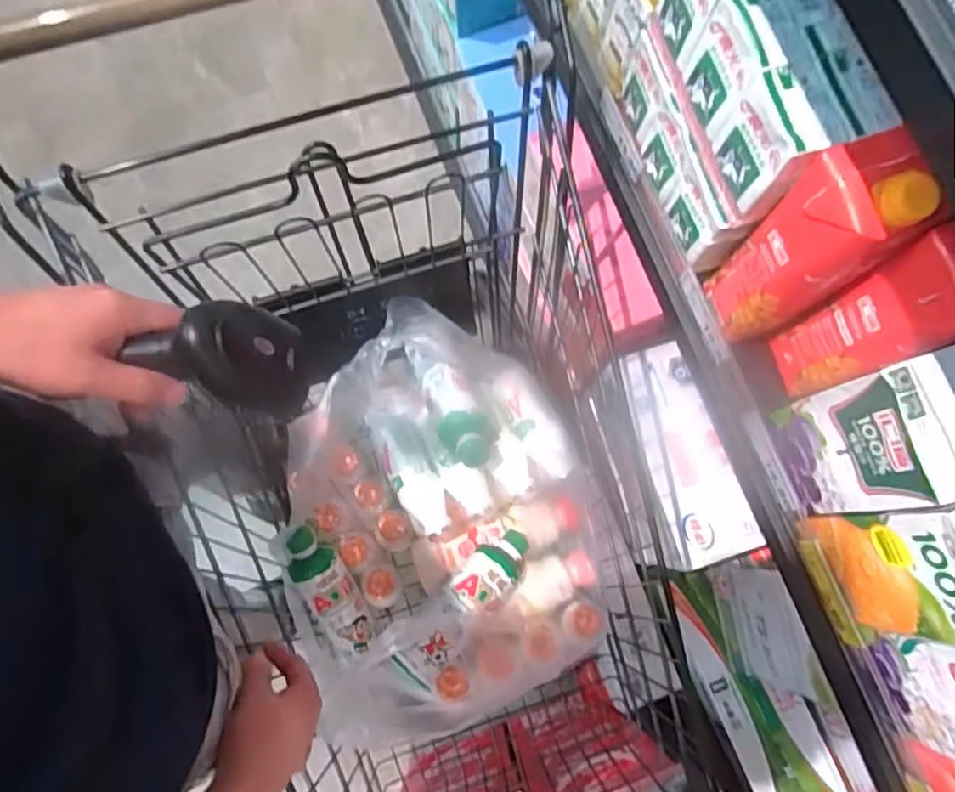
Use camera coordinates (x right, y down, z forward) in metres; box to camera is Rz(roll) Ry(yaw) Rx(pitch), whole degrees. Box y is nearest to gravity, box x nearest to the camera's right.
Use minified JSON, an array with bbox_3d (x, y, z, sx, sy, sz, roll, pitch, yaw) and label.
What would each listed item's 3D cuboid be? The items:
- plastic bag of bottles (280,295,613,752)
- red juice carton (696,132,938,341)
[{"bbox_3d":[-0.056,0.132,0.715,0.337,0.183,0.393,-19,79,-4],"label":"plastic bag of bottles"},{"bbox_3d":[0.240,-0.108,0.494,0.056,0.216,0.074,-17,79,-4],"label":"red juice carton"}]

